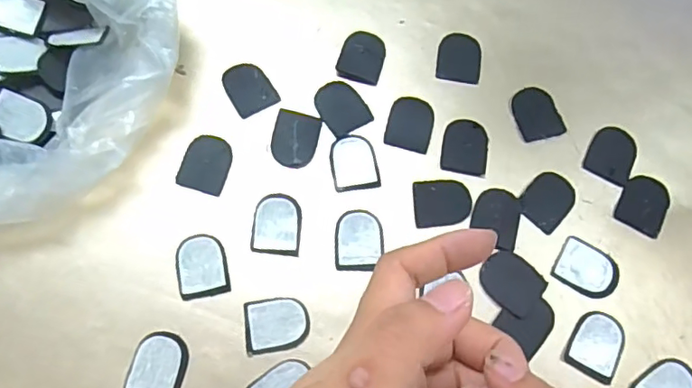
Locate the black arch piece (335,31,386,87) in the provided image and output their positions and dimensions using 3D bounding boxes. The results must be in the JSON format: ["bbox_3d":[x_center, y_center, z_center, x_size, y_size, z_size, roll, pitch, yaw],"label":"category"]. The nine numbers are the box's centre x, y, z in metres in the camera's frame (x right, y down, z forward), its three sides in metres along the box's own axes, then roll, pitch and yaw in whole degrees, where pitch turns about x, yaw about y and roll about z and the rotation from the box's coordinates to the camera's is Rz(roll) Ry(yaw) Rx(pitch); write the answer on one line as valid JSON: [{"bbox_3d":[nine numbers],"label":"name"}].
[{"bbox_3d":[0.011,-0.087,0.349,0.027,0.004,0.035,15,72,3],"label":"black arch piece"}]

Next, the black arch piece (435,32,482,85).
[{"bbox_3d":[0.072,-0.087,0.352,0.027,0.004,0.034,10,71,2],"label":"black arch piece"}]

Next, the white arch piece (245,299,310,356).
[{"bbox_3d":[-0.037,0.069,0.297,0.034,0.004,0.028,-9,72,-5],"label":"white arch piece"}]

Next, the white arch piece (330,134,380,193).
[{"bbox_3d":[0.004,-0.019,0.326,0.026,0.004,0.033,-9,72,-5],"label":"white arch piece"}]

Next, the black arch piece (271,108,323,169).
[{"bbox_3d":[-0.031,-0.033,0.330,0.027,0.004,0.034,13,72,3],"label":"black arch piece"}]

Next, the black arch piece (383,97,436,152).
[{"bbox_3d":[0.039,-0.043,0.335,0.026,0.004,0.033,14,72,3],"label":"black arch piece"}]

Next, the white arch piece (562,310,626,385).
[{"bbox_3d":[0.135,0.081,0.299,0.027,0.004,0.035,30,73,8],"label":"white arch piece"}]

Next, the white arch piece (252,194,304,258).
[{"bbox_3d":[-0.039,0.016,0.314,0.027,0.004,0.034,5,71,0],"label":"white arch piece"}]

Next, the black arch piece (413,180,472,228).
[{"bbox_3d":[0.056,0.005,0.322,0.033,0.004,0.028,-3,72,-3],"label":"black arch piece"}]

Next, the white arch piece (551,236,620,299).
[{"bbox_3d":[0.136,0.042,0.312,0.034,0.004,0.026,30,73,8],"label":"white arch piece"}]

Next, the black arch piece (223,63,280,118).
[{"bbox_3d":[-0.059,-0.066,0.339,0.025,0.004,0.033,-28,75,-11],"label":"black arch piece"}]

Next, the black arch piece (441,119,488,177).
[{"bbox_3d":[0.072,-0.029,0.333,0.027,0.004,0.034,11,72,2],"label":"black arch piece"}]

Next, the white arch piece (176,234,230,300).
[{"bbox_3d":[-0.079,0.039,0.305,0.026,0.004,0.034,-11,72,-5],"label":"white arch piece"}]

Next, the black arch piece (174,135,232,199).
[{"bbox_3d":[-0.082,-0.018,0.324,0.027,0.004,0.034,14,72,3],"label":"black arch piece"}]

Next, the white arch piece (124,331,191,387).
[{"bbox_3d":[-0.098,0.090,0.290,0.028,0.004,0.034,11,72,2],"label":"white arch piece"}]

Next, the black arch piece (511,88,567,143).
[{"bbox_3d":[0.117,-0.050,0.341,0.026,0.004,0.033,-15,73,-7],"label":"black arch piece"}]

